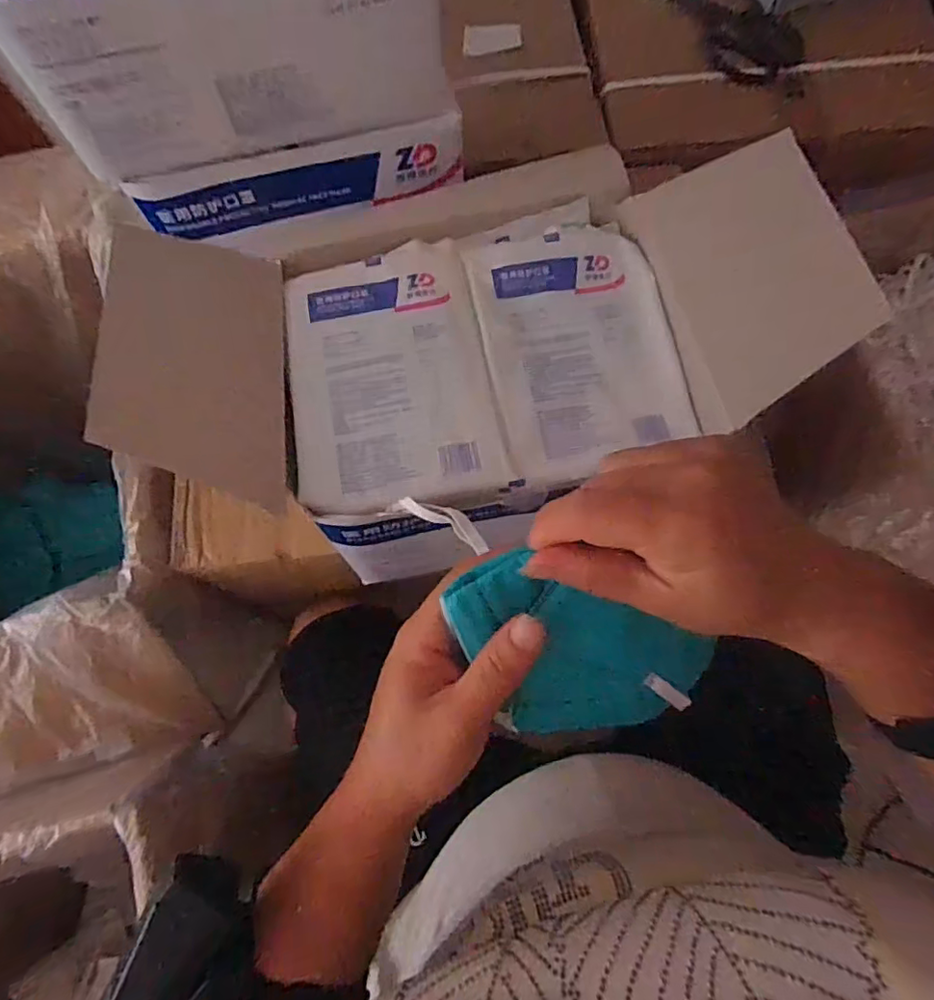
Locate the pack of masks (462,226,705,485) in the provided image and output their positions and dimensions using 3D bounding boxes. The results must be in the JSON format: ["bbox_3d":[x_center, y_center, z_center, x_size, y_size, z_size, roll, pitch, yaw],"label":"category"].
[{"bbox_3d":[0.076,-0.104,0.389,0.126,0.019,0.175,-11,72,-2],"label":"pack of masks"}]

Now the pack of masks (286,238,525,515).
[{"bbox_3d":[-0.050,-0.082,0.371,0.126,0.012,0.179,-12,72,-2],"label":"pack of masks"}]

